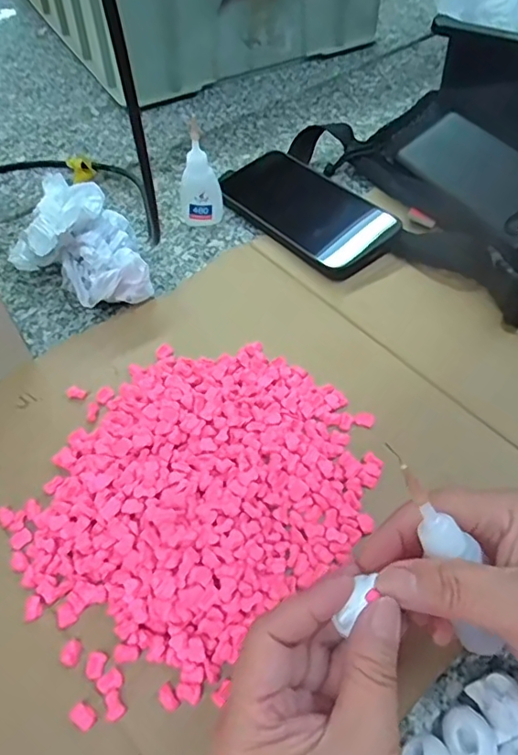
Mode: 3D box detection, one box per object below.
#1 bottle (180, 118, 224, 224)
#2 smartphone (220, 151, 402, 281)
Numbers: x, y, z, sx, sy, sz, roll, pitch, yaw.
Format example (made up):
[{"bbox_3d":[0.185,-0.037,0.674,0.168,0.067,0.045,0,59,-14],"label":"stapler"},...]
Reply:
[{"bbox_3d":[-0.049,-0.164,0.448,0.035,0.083,0.017,-8,52,-5],"label":"bottle"},{"bbox_3d":[0.039,-0.146,0.463,0.082,0.014,0.160,-37,59,-17],"label":"smartphone"}]

